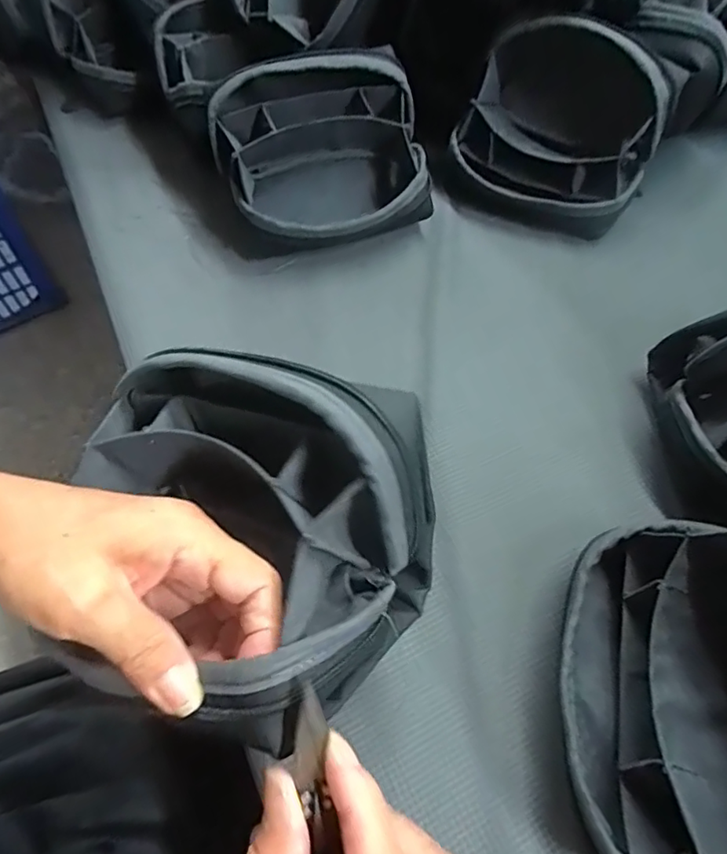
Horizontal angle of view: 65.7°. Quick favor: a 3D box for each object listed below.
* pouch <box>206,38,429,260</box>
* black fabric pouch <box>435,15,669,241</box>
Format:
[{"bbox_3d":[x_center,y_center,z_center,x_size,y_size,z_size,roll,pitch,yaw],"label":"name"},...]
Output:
[{"bbox_3d":[-0.033,-0.211,0.456,0.171,0.116,0.114,-10,58,-7],"label":"pouch"},{"bbox_3d":[0.155,-0.248,0.469,0.157,0.132,0.090,40,65,22],"label":"black fabric pouch"}]

